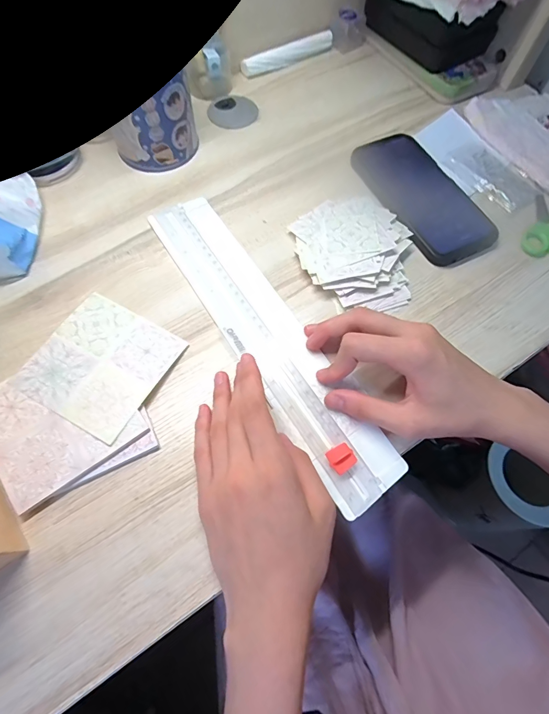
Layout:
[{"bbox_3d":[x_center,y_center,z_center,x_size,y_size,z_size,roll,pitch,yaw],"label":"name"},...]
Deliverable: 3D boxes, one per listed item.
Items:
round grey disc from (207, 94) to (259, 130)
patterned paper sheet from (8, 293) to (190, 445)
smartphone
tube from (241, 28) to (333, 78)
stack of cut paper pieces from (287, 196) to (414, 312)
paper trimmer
[{"bbox_3d":[-0.049,-0.291,0.442,0.058,0.004,0.057,1,66,-1],"label":"round grey disc"},{"bbox_3d":[-0.138,0.004,0.300,0.098,0.004,0.097,27,65,10],"label":"patterned paper sheet"},{"bbox_3d":[0.151,-0.167,0.383,0.076,0.017,0.169,-24,69,-11],"label":"smartphone"},{"bbox_3d":[0.017,-0.393,0.484,0.130,0.018,0.017,-30,70,-13],"label":"tube"},{"bbox_3d":[0.076,-0.103,0.350,0.104,0.022,0.128,-13,67,-7],"label":"stack of cut paper pieces"},{"bbox_3d":[-0.011,-0.025,0.318,0.060,0.009,0.316,-30,70,-13],"label":"paper trimmer"}]

